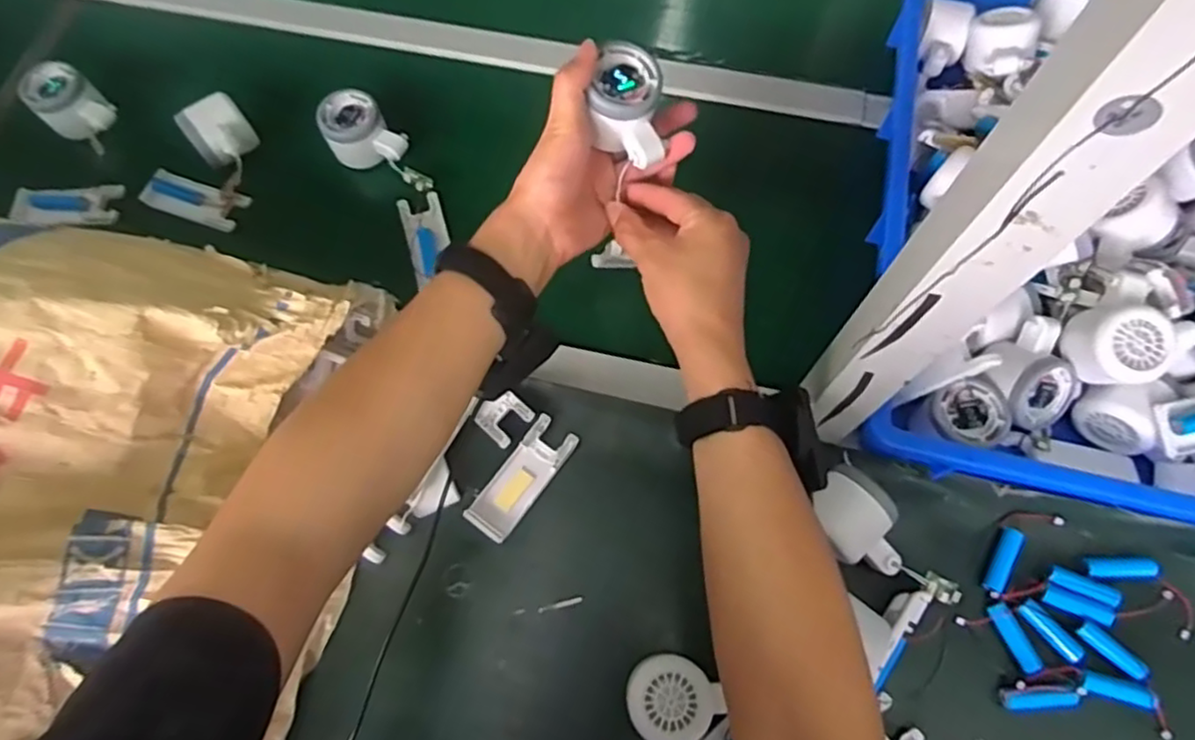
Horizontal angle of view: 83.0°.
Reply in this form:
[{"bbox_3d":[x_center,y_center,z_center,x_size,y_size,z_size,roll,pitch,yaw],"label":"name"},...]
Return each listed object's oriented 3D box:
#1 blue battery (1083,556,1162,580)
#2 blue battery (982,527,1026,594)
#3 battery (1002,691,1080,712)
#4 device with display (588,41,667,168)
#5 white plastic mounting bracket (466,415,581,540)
[{"bbox_3d":[0.397,0.149,0.510,0.050,0.013,0.017,-1,69,1],"label":"blue battery"},{"bbox_3d":[0.311,0.145,0.516,0.014,0.012,0.051,27,72,11],"label":"blue battery"},{"bbox_3d":[0.315,0.235,0.481,0.046,0.011,0.014,-14,67,21],"label":"battery"},{"bbox_3d":[0.020,-0.184,0.476,0.048,0.045,0.072,0,69,2],"label":"device with display"},{"bbox_3d":[-0.062,0.088,0.553,0.038,0.013,0.104,35,74,14],"label":"white plastic mounting bracket"}]

